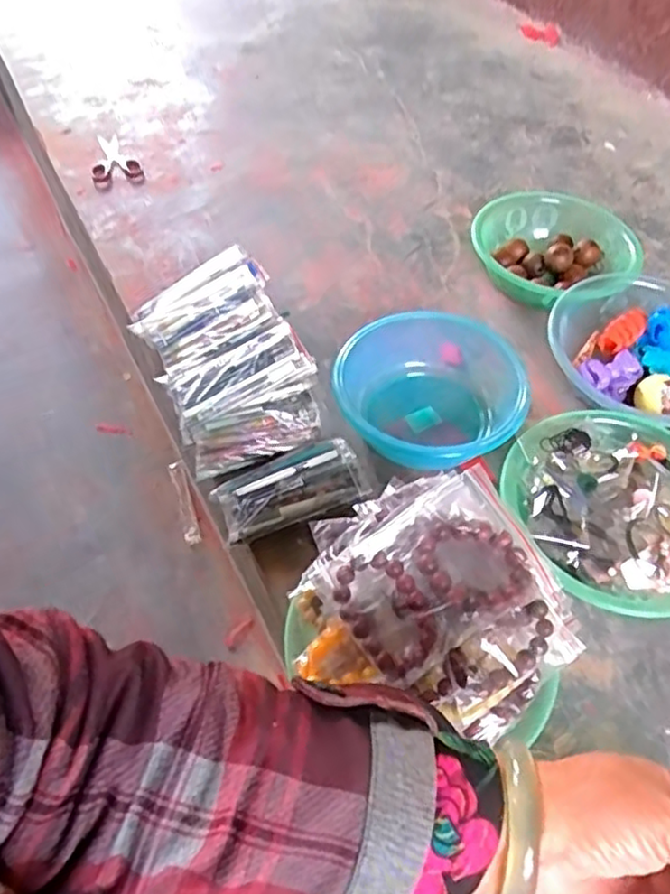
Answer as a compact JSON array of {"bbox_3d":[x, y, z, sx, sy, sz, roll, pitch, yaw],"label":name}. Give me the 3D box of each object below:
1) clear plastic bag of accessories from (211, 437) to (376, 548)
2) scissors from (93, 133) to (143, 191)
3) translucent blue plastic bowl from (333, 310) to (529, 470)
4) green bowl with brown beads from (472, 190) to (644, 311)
[{"bbox_3d":[-0.049,0.044,0.721,0.161,0.028,0.076,-19,57,-16],"label":"clear plastic bag of accessories"},{"bbox_3d":[-0.382,-0.498,1.108,0.077,0.018,0.157,-18,57,-15],"label":"scissors"},{"bbox_3d":[0.111,-0.070,0.790,0.213,0.090,0.230,-1,54,-4],"label":"translucent blue plastic bowl"},{"bbox_3d":[0.317,-0.286,0.961,0.224,0.080,0.204,1,54,-2],"label":"green bowl with brown beads"}]

